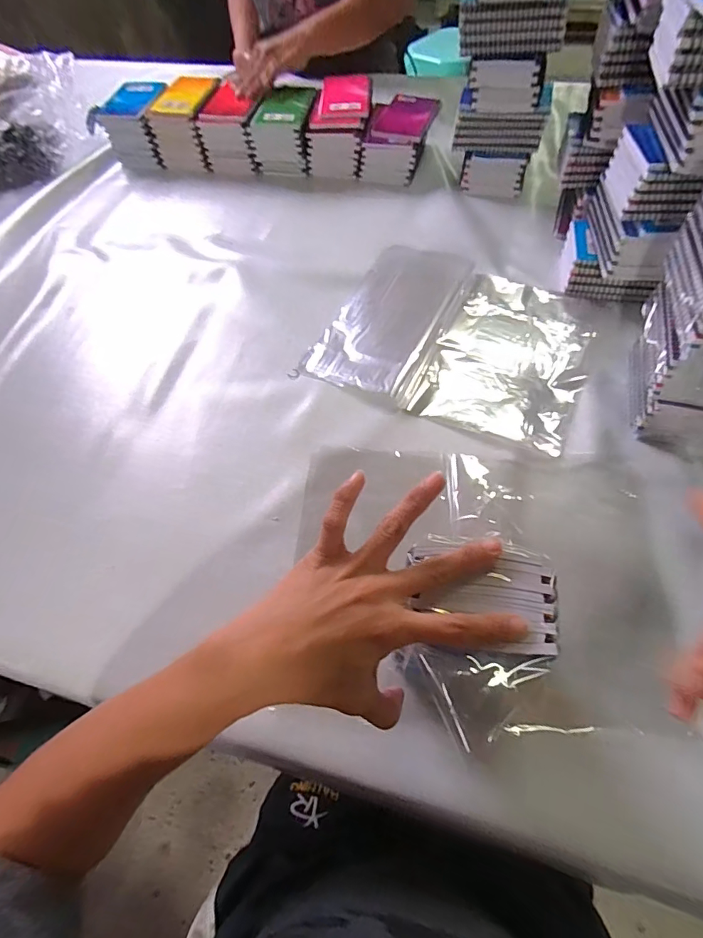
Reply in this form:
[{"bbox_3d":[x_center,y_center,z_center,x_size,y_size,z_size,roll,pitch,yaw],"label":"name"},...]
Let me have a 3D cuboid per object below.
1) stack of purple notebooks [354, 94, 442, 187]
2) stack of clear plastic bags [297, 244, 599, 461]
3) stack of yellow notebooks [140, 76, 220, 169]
[{"bbox_3d":[0.082,-0.552,0.765,0.095,0.079,0.135,22,63,15],"label":"stack of purple notebooks"},{"bbox_3d":[0.196,-0.144,0.557,0.175,0.010,0.252,22,62,15],"label":"stack of clear plastic bags"},{"bbox_3d":[-0.290,-0.620,0.820,0.103,0.109,0.139,13,61,10],"label":"stack of yellow notebooks"}]

